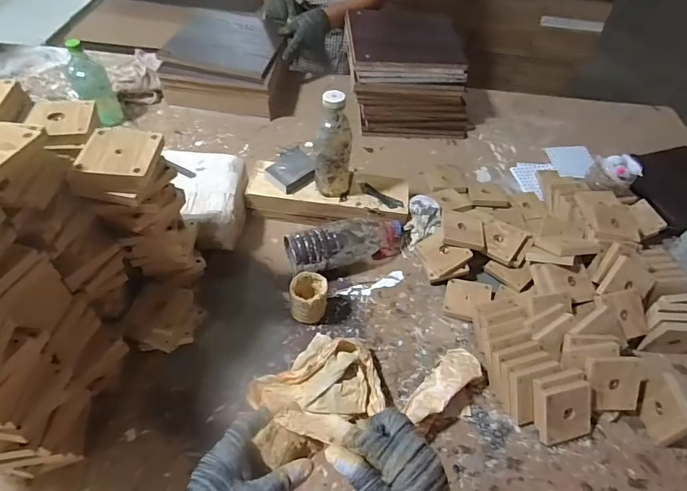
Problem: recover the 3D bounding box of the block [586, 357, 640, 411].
[{"bbox_3d":[0.424,0.218,0.644,0.088,0.012,0.083,4,92,-10],"label":"block"}]

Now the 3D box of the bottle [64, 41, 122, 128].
[{"bbox_3d":[-0.598,-0.375,0.982,0.085,0.204,0.070,-22,56,-23],"label":"bottle"}]

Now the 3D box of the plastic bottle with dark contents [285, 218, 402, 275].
[{"bbox_3d":[0.015,-0.004,0.816,0.252,0.086,0.077,-17,54,-20],"label":"plastic bottle with dark contents"}]

